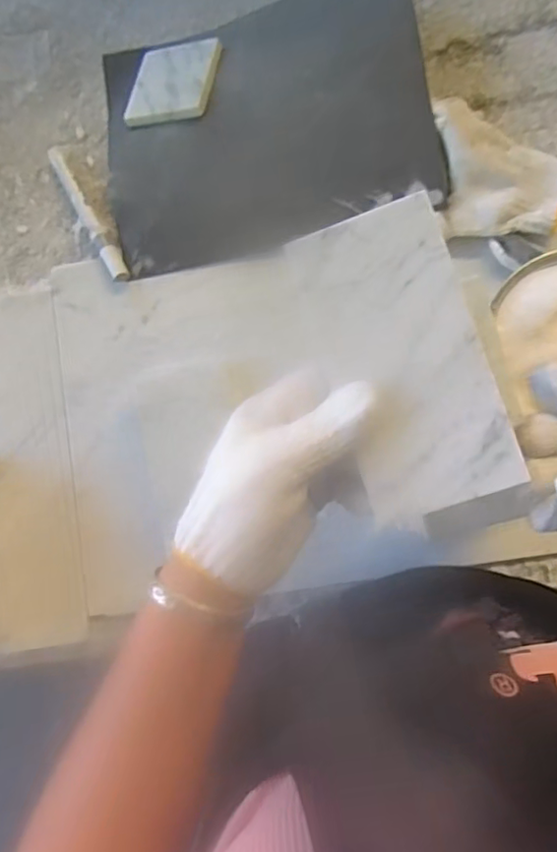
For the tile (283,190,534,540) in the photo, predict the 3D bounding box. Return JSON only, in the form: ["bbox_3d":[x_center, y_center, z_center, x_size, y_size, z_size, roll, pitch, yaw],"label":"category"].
[{"bbox_3d":[0.065,-0.026,0.297,0.076,0.015,0.163,-21,88,0],"label":"tile"}]

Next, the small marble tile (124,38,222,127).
[{"bbox_3d":[-0.089,-0.296,0.511,0.077,0.009,0.076,6,76,19],"label":"small marble tile"}]

